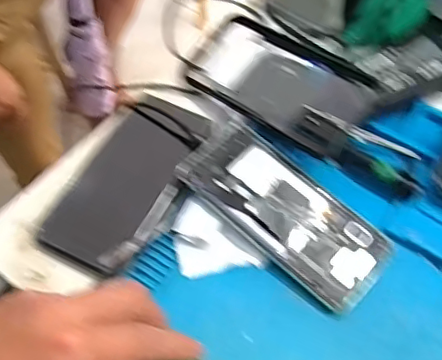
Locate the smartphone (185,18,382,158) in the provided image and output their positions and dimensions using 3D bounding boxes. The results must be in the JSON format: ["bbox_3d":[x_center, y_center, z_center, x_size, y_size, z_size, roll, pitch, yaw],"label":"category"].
[{"bbox_3d":[0.050,-0.084,0.485,0.160,0.012,0.079,33,81,29],"label":"smartphone"}]

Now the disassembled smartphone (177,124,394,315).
[{"bbox_3d":[0.048,0.022,0.432,0.160,0.015,0.071,39,63,20],"label":"disassembled smartphone"}]

